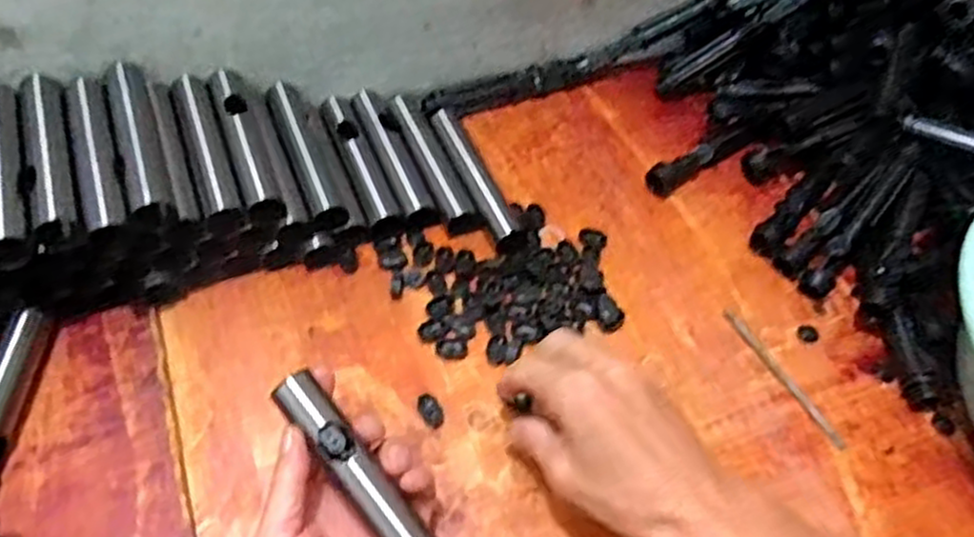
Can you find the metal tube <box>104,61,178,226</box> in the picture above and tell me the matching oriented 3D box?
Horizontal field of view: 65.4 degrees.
[{"bbox_3d":[-0.231,-0.086,0.504,0.024,0.019,0.138,-17,56,-17],"label":"metal tube"}]

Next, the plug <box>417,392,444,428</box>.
[{"bbox_3d":[-0.036,0.091,0.488,0.015,0.008,0.021,-22,58,-18],"label":"plug"}]

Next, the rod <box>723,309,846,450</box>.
[{"bbox_3d":[0.202,0.073,0.522,0.009,0.004,0.118,-22,59,-19],"label":"rod"}]

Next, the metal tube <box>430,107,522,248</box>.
[{"bbox_3d":[-0.010,-0.072,0.598,0.023,0.022,0.141,-19,58,-17],"label":"metal tube"}]

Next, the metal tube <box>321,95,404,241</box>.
[{"bbox_3d":[-0.100,-0.081,0.597,0.026,0.023,0.141,-18,57,-16],"label":"metal tube"}]

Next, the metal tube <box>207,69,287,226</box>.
[{"bbox_3d":[-0.173,-0.091,0.542,0.023,0.024,0.138,-16,56,-17],"label":"metal tube"}]

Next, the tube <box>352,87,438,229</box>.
[{"bbox_3d":[-0.075,-0.088,0.599,0.026,0.019,0.141,-17,57,-16],"label":"tube"}]

